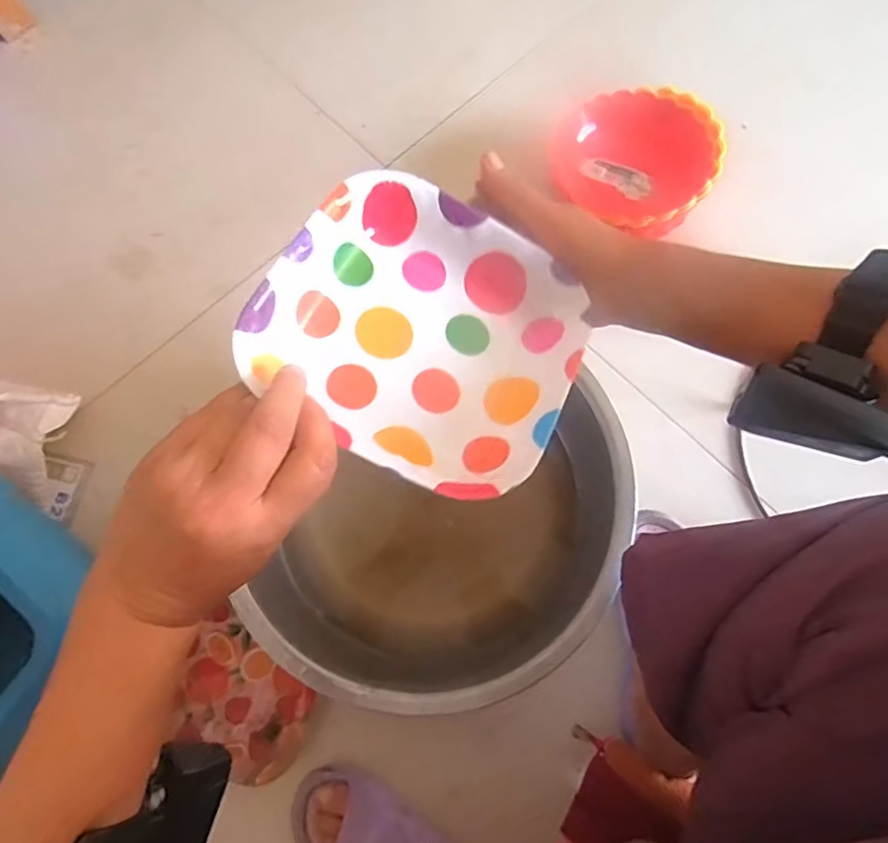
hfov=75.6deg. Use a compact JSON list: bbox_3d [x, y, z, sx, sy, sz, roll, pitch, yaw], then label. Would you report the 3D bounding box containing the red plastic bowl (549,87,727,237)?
[{"bbox_3d":[0.240,-0.323,0.708,0.182,0.059,0.191,-1,73,2],"label":"red plastic bowl"}]

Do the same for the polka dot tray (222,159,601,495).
[{"bbox_3d":[-0.011,-0.051,0.333,0.170,0.036,0.168,29,67,-4],"label":"polka dot tray"}]

